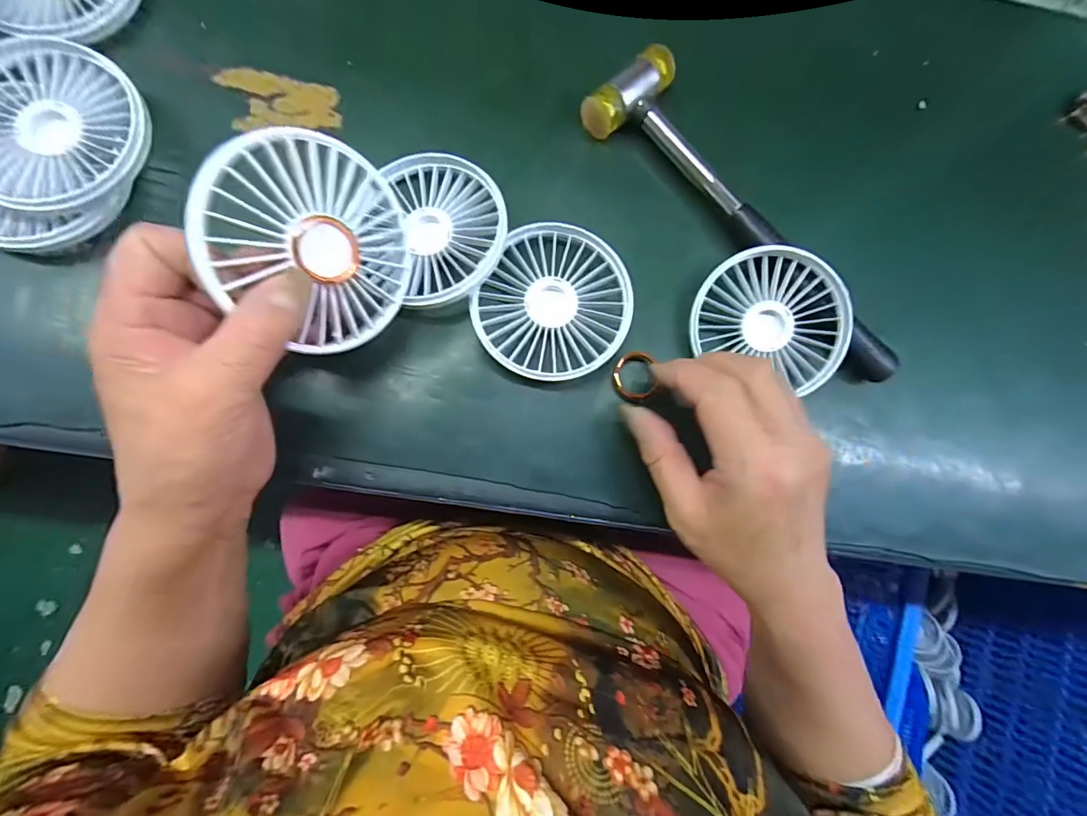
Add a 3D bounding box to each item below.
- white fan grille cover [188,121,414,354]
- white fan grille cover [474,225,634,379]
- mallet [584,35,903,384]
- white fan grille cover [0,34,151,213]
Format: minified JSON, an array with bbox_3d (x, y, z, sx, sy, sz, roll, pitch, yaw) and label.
[{"bbox_3d":[-0.095,-0.070,0.198,0.010,0.088,0.082,19,74,37],"label":"white fan grille cover"},{"bbox_3d":[0.007,-0.059,0.264,0.081,0.019,0.087,31,80,-2],"label":"white fan grille cover"},{"bbox_3d":[0.119,-0.105,0.278,0.059,0.023,0.236,-39,90,-9],"label":"mallet"},{"bbox_3d":[-0.253,-0.143,0.233,0.091,0.014,0.086,33,80,-5],"label":"white fan grille cover"}]

